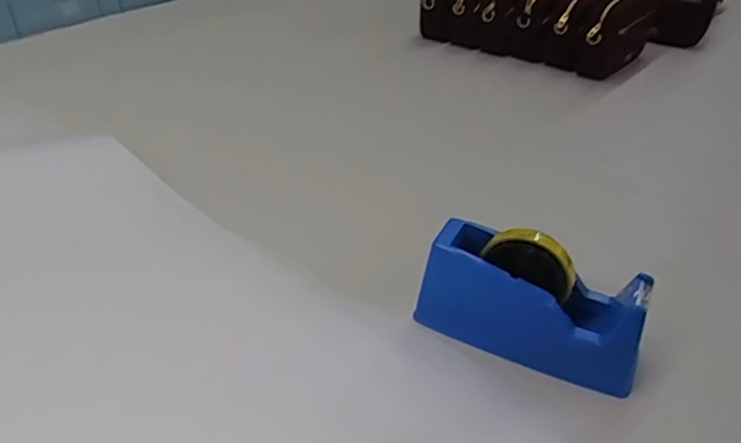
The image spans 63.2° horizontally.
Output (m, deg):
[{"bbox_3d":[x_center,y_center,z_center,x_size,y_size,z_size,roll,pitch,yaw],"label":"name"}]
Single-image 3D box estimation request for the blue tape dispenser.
[{"bbox_3d":[0.151,0.067,0.559,0.202,0.114,0.068,19,40,23],"label":"blue tape dispenser"}]

